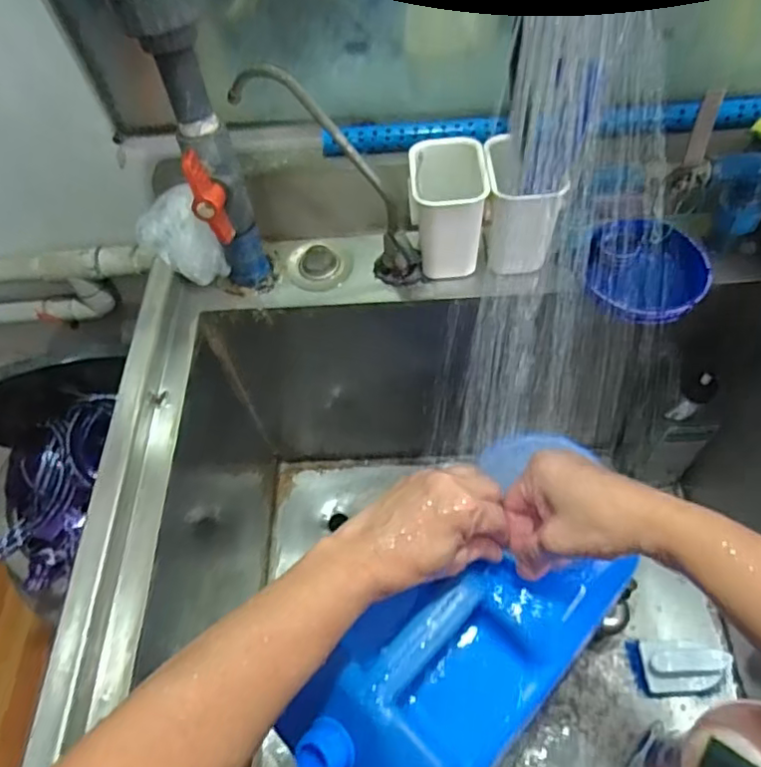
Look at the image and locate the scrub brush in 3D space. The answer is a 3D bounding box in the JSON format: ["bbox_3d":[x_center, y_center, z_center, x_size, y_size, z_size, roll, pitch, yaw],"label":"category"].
[{"bbox_3d":[0.366,0.342,0.741,0.102,0.068,0.068,-6,58,1],"label":"scrub brush"}]

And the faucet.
[{"bbox_3d":[-0.040,-0.191,0.585,0.066,0.250,0.032,-5,50,43],"label":"faucet"}]

